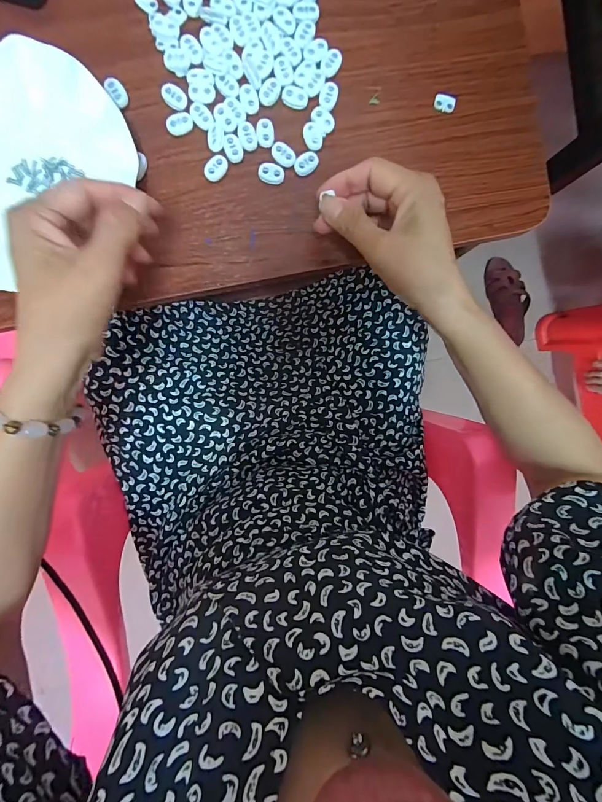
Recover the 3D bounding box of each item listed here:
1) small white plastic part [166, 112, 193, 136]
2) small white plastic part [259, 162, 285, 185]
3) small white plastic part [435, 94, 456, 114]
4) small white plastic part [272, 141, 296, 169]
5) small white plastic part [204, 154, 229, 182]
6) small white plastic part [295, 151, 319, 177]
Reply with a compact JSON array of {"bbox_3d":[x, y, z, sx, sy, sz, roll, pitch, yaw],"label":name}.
[{"bbox_3d":[-0.105,-0.240,0.297,0.023,0.005,0.016,-15,95,-3],"label":"small white plastic part"},{"bbox_3d":[-0.026,-0.201,0.306,0.022,0.006,0.016,11,93,-5],"label":"small white plastic part"},{"bbox_3d":[0.131,-0.272,0.314,0.019,0.004,0.013,11,93,-5],"label":"small white plastic part"},{"bbox_3d":[-0.016,-0.217,0.303,0.024,0.004,0.016,32,91,-6],"label":"small white plastic part"},{"bbox_3d":[-0.074,-0.204,0.302,0.015,0.006,0.023,37,91,-6],"label":"small white plastic part"},{"bbox_3d":[0.005,-0.211,0.305,0.023,0.004,0.015,-36,96,-1],"label":"small white plastic part"}]

